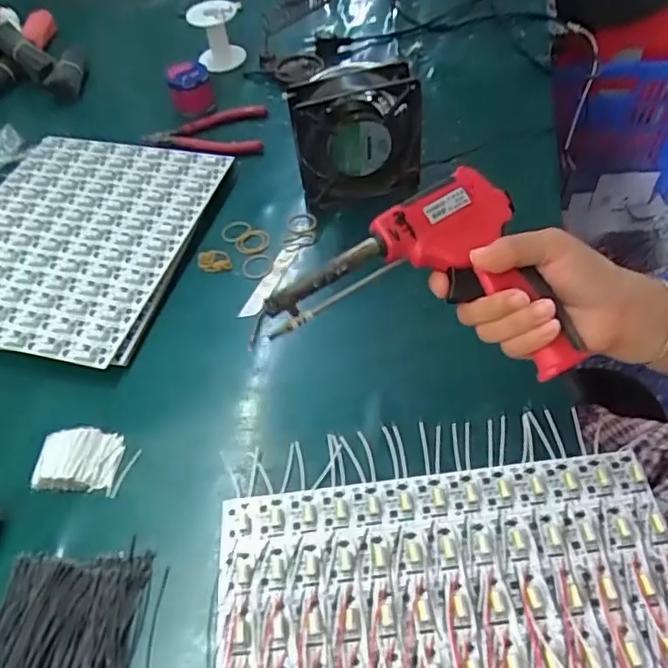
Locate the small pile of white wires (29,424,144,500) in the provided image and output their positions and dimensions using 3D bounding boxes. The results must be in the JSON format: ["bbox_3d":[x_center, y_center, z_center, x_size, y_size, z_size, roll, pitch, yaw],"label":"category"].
[{"bbox_3d":[-0.190,0.097,0.451,0.073,0.012,0.049,5,50,4],"label":"small pile of white wires"}]

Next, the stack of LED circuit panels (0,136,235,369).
[{"bbox_3d":[-0.283,-0.102,0.604,0.279,0.018,0.290,8,55,11],"label":"stack of LED circuit panels"}]

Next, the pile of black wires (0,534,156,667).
[{"bbox_3d":[-0.177,0.188,0.374,0.104,0.017,0.098,0,50,0],"label":"pile of black wires"}]

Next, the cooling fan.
[{"bbox_3d":[0.024,-0.191,0.566,0.121,0.130,0.031,-5,50,-3],"label":"cooling fan"}]

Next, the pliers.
[{"bbox_3d":[-0.160,-0.244,0.711,0.152,0.024,0.103,-5,50,-4],"label":"pliers"}]

